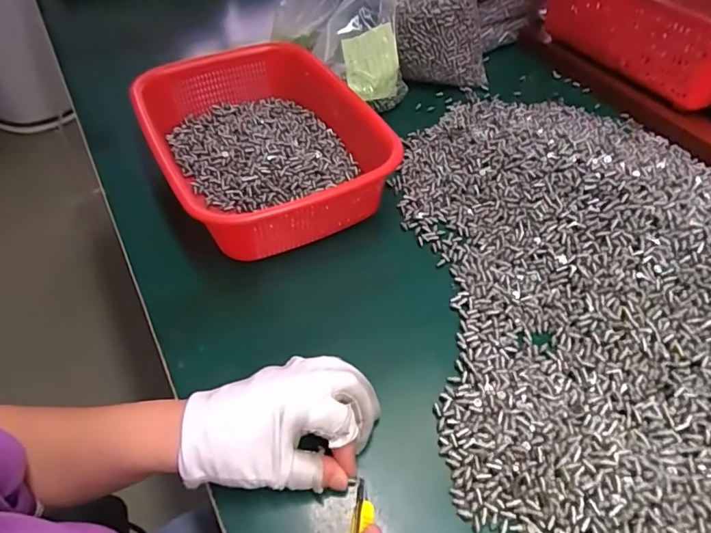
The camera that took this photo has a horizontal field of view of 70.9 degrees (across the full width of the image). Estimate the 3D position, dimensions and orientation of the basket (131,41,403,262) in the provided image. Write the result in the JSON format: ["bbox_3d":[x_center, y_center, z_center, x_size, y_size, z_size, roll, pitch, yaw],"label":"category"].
[{"bbox_3d":[-0.092,-0.126,0.517,0.198,0.083,0.282,-21,52,-15],"label":"basket"}]

